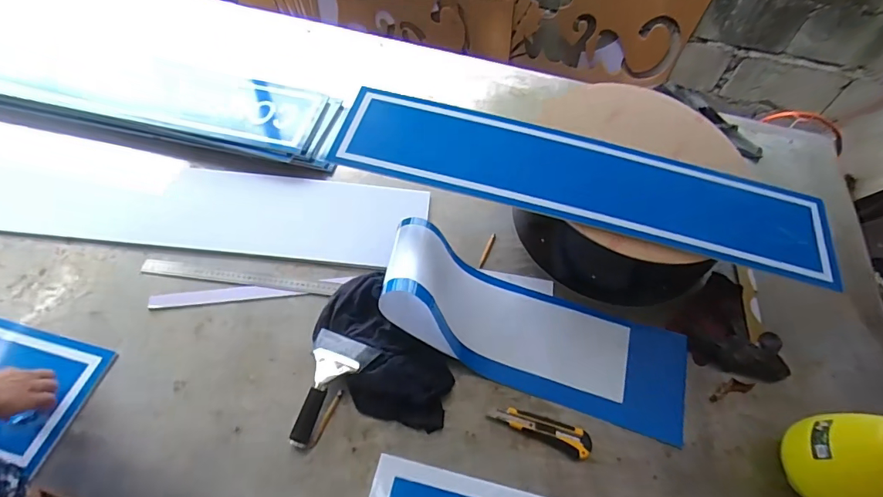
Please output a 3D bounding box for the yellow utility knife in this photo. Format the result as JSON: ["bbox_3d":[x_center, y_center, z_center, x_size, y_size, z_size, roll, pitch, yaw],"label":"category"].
[{"bbox_3d":[0.160,0.290,0.741,0.159,0.017,0.041,18,59,7],"label":"yellow utility knife"}]

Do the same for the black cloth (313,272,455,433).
[{"bbox_3d":[-0.097,0.177,0.775,0.156,0.049,0.288,-33,66,-21],"label":"black cloth"}]

